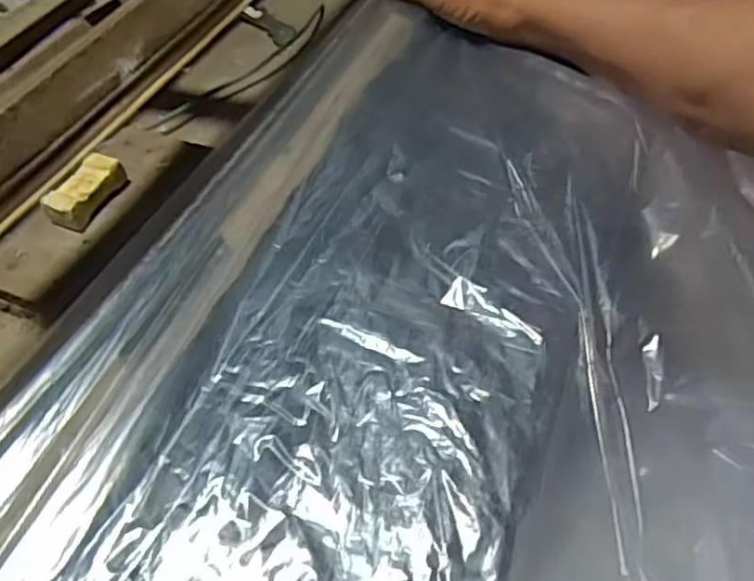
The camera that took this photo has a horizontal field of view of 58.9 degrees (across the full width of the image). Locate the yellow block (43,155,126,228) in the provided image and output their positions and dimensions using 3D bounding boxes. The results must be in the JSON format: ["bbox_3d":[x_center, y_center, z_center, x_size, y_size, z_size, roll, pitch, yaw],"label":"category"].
[{"bbox_3d":[-0.173,-0.059,0.394,0.022,0.016,0.050,16,53,17],"label":"yellow block"}]

